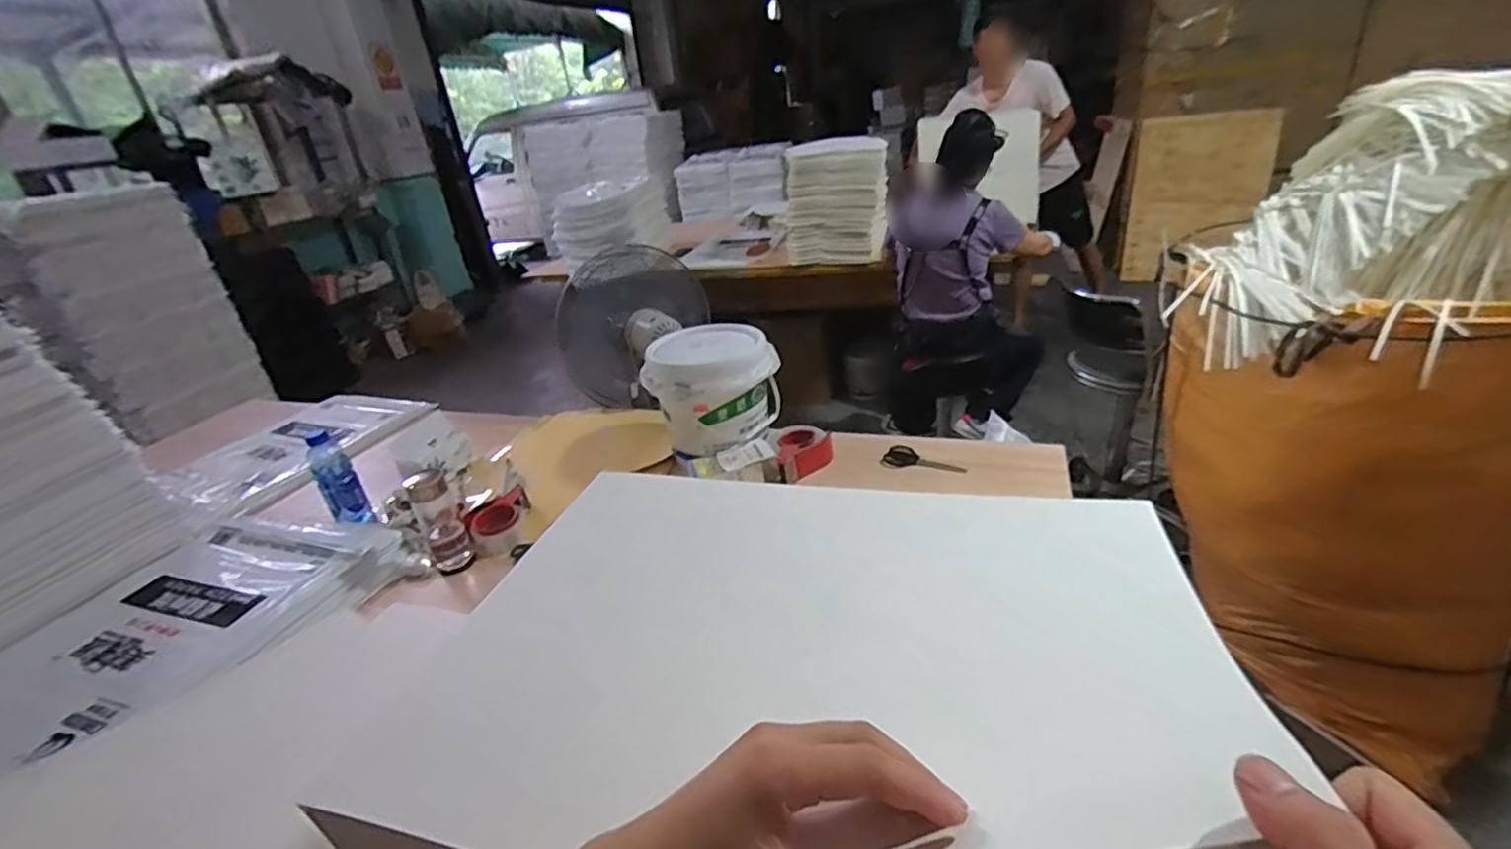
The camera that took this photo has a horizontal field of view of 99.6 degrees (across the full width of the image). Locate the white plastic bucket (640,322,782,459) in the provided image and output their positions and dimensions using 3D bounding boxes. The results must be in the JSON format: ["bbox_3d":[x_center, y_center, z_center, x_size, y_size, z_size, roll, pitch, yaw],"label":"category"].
[{"bbox_3d":[-0.094,-0.077,1.386,0.264,0.229,0.263,-6,27,3],"label":"white plastic bucket"}]

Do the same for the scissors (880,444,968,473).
[{"bbox_3d":[0.345,0.077,1.303,0.160,0.019,0.078,9,31,29],"label":"scissors"}]

